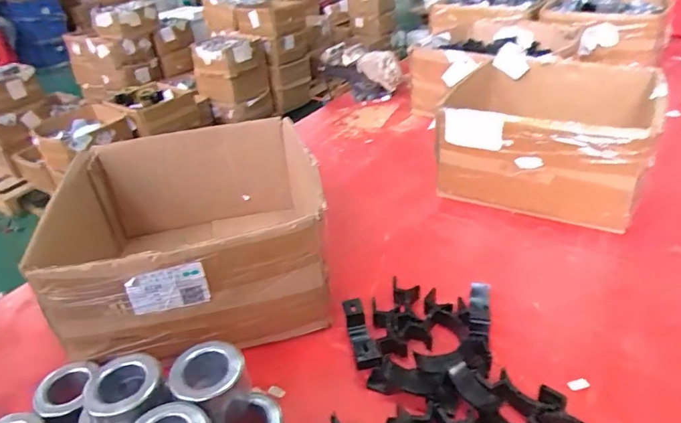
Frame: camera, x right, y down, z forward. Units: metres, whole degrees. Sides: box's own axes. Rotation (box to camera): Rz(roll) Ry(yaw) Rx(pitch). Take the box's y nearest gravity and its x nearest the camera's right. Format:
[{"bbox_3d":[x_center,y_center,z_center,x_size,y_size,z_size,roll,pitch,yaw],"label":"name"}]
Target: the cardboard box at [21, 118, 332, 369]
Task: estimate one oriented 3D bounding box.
[{"bbox_3d":[-0.191,0.027,0.667,0.326,0.171,0.329,-11,33,-8],"label":"cardboard box"}]

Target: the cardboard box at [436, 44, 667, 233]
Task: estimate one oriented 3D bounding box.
[{"bbox_3d":[0.377,-0.148,0.878,0.323,0.168,0.340,12,37,26],"label":"cardboard box"}]

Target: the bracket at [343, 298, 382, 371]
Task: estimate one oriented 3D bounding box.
[{"bbox_3d":[0.024,0.153,0.583,0.028,0.031,0.102,-11,33,-8],"label":"bracket"}]

